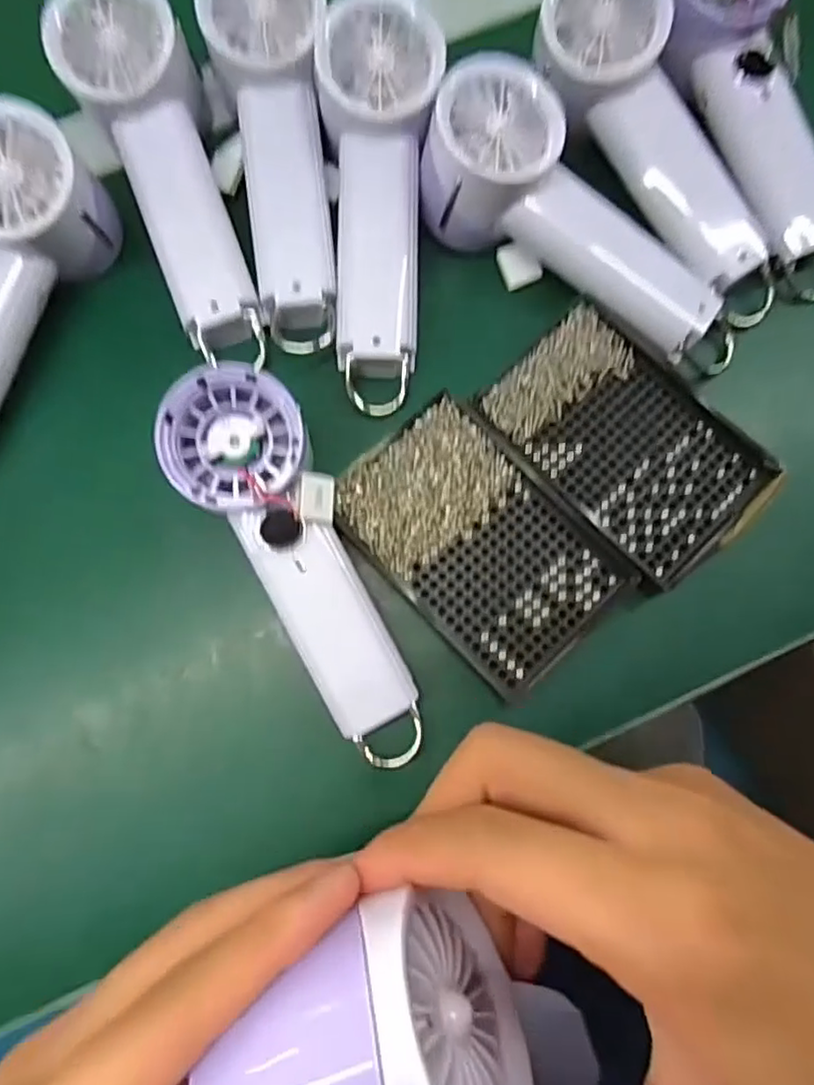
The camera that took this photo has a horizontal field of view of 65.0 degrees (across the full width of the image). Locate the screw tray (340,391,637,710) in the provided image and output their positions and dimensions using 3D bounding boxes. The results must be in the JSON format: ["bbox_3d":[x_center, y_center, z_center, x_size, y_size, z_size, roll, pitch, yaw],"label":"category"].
[{"bbox_3d":[0.035,0.001,0.319,0.086,0.010,0.137,-44,84,-5],"label":"screw tray"}]

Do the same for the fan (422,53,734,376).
[{"bbox_3d":[0.087,-0.154,0.318,0.077,0.046,0.190,-43,84,-5],"label":"fan"}]

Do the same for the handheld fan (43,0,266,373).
[{"bbox_3d":[-0.124,-0.187,0.337,0.063,0.048,0.200,-20,97,-3],"label":"handheld fan"}]

